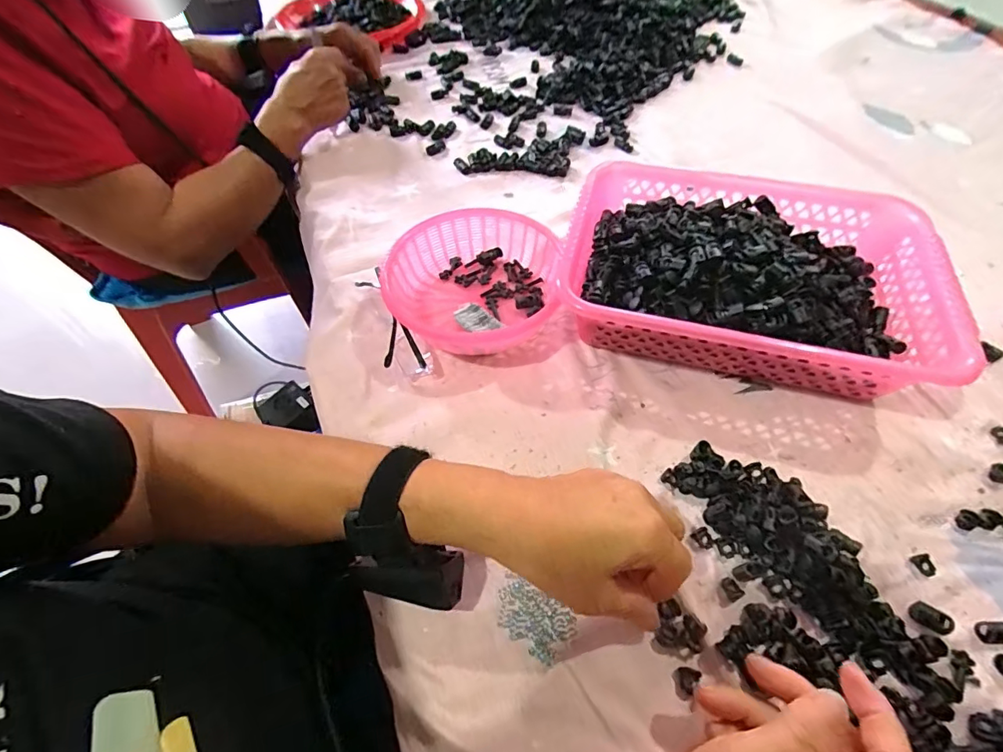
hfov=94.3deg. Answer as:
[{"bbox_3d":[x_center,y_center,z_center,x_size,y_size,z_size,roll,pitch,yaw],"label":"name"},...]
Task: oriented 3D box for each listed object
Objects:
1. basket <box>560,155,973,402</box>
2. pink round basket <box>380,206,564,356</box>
[{"bbox_3d":[0.217,-0.095,0.429,0.300,0.081,0.218,12,57,10],"label":"basket"},{"bbox_3d":[-0.026,-0.088,0.446,0.155,0.051,0.166,-1,56,1],"label":"pink round basket"}]

